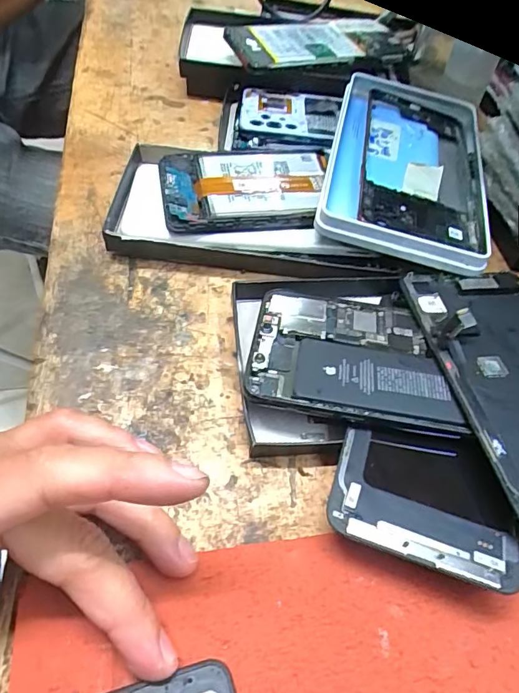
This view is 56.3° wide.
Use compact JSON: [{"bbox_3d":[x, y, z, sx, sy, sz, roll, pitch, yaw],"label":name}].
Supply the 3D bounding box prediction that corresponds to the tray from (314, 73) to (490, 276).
[{"bbox_3d":[0.096,-0.118,0.314,0.098,0.023,0.166,13,53,3],"label":"tray"}]

